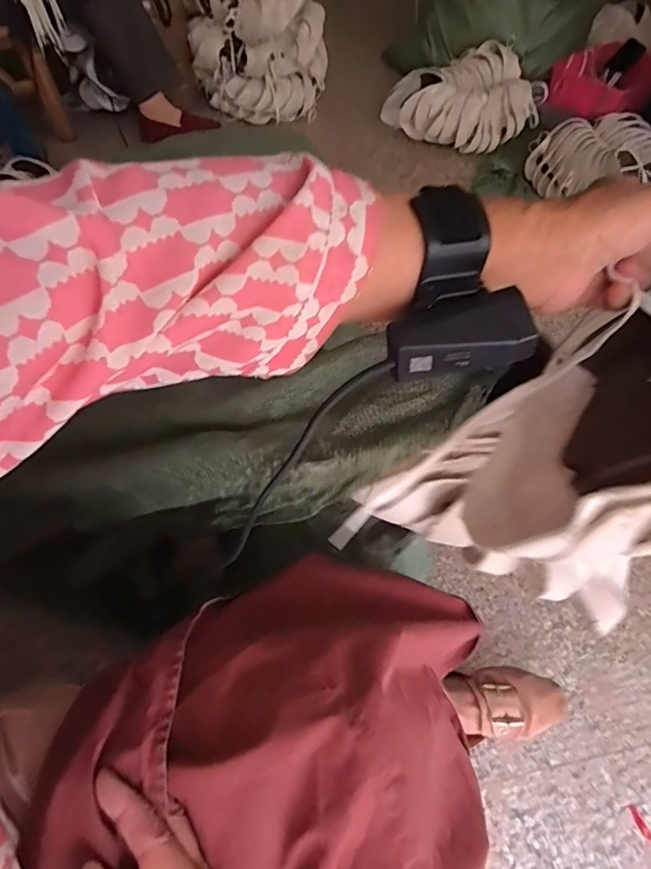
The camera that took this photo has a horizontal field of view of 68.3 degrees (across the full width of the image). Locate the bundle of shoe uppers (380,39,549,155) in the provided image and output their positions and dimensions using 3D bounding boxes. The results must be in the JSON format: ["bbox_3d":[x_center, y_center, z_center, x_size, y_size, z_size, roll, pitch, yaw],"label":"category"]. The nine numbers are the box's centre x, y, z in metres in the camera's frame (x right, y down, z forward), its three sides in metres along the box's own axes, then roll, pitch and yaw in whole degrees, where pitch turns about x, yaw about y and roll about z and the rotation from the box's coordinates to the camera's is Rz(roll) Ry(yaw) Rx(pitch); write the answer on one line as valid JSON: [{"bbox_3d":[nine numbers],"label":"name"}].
[{"bbox_3d":[0.417,-0.986,1.405,0.435,0.128,0.362,-25,61,-17],"label":"bundle of shoe uppers"}]

